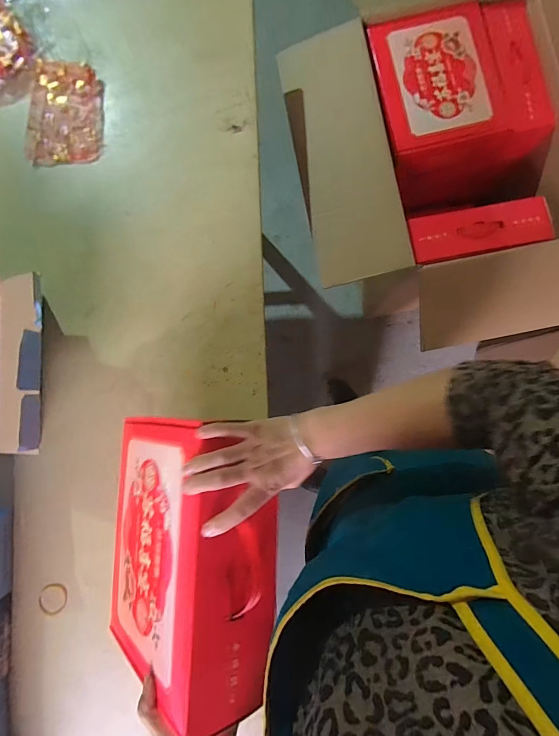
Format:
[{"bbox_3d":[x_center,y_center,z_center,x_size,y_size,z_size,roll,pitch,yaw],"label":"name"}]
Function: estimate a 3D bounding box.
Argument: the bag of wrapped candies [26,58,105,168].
[{"bbox_3d":[-0.432,-0.514,0.743,0.141,0.025,0.204,3,86,1],"label":"bag of wrapped candies"}]

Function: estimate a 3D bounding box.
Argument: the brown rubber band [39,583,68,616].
[{"bbox_3d":[-0.425,0.435,0.692,0.059,0.005,0.053,-43,87,-2],"label":"brown rubber band"}]

